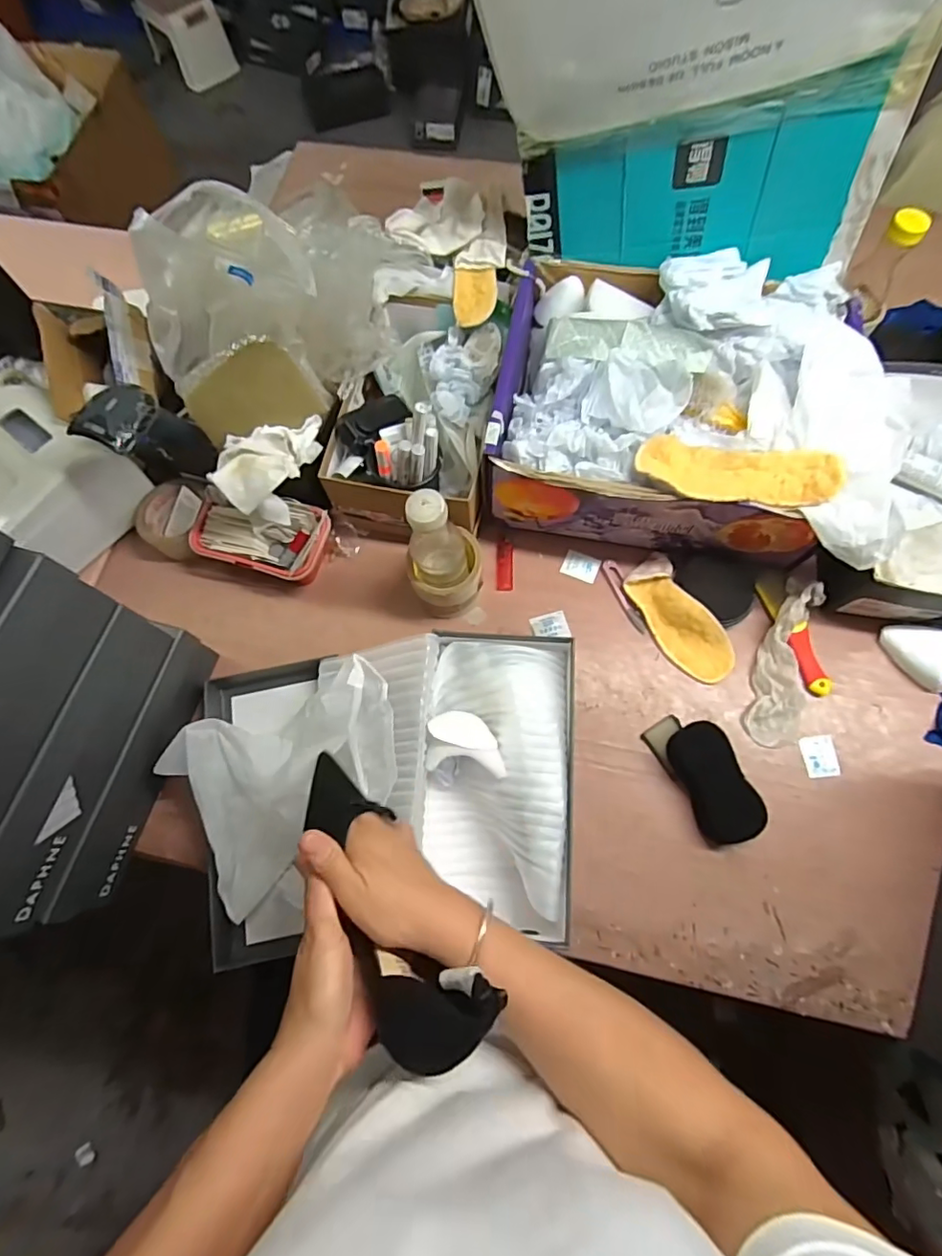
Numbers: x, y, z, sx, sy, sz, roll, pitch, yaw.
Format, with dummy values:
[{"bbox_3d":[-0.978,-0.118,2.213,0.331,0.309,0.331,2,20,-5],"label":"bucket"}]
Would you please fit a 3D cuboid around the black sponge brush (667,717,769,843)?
[{"bbox_3d":[0.269,0.170,0.604,0.062,0.032,0.127,-18,72,-4],"label":"black sponge brush"}]

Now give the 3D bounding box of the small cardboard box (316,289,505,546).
[{"bbox_3d":[-0.064,-0.288,0.699,0.188,0.140,0.316,8,72,4],"label":"small cardboard box"}]

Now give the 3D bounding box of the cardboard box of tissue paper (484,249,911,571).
[{"bbox_3d":[0.246,-0.268,0.644,0.411,0.160,0.318,14,73,6],"label":"cardboard box of tissue paper"}]

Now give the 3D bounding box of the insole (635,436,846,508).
[{"bbox_3d":[0.278,-0.162,0.572,0.198,0.029,0.068,11,73,6],"label":"insole"}]

